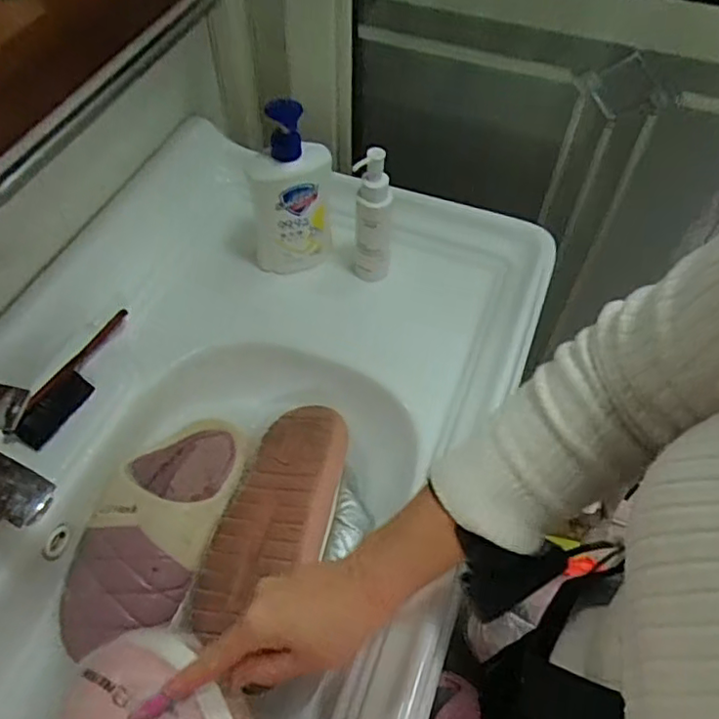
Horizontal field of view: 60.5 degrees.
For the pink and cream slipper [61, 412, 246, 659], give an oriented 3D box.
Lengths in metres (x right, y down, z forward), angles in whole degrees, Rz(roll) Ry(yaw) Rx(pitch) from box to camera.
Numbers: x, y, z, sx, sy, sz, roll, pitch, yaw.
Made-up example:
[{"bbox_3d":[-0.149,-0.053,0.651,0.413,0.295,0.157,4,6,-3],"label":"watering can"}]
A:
[{"bbox_3d":[-0.195,0.156,0.589,0.113,0.062,0.250,16,56,10],"label":"pink and cream slipper"}]

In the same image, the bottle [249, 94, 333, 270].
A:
[{"bbox_3d":[-0.073,-0.183,0.661,0.084,0.193,0.060,-5,55,-5],"label":"bottle"}]

